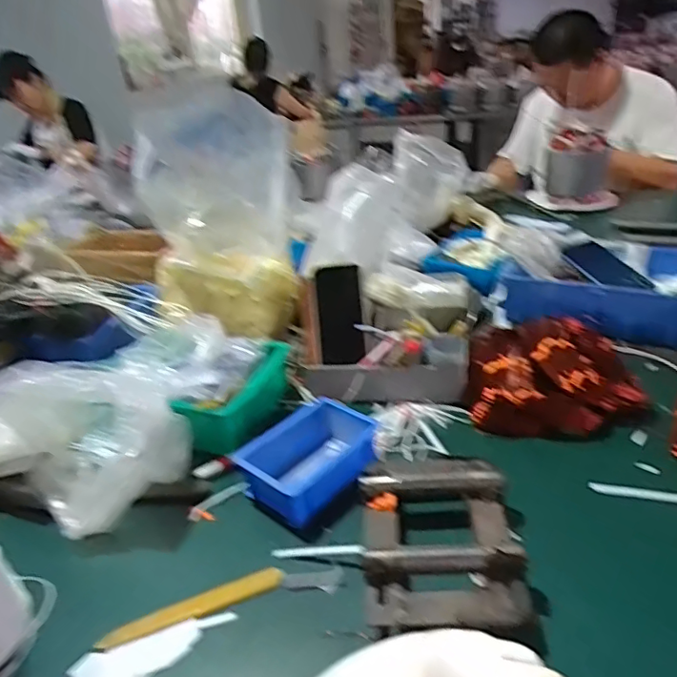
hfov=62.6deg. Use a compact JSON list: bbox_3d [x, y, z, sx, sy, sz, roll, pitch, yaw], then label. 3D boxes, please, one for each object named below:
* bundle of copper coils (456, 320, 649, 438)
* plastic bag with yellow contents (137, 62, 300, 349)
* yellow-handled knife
[{"bbox_3d":[0.280,0.041,0.732,0.213,0.061,0.182,2,29,15],"label":"bundle of copper coils"},{"bbox_3d":[-0.165,-0.153,0.800,0.199,0.297,0.158,-13,29,-13],"label":"plastic bag with yellow contents"},{"bbox_3d":[-0.104,0.234,0.507,0.210,0.008,0.045,-11,28,-9],"label":"yellow-handled knife"}]

